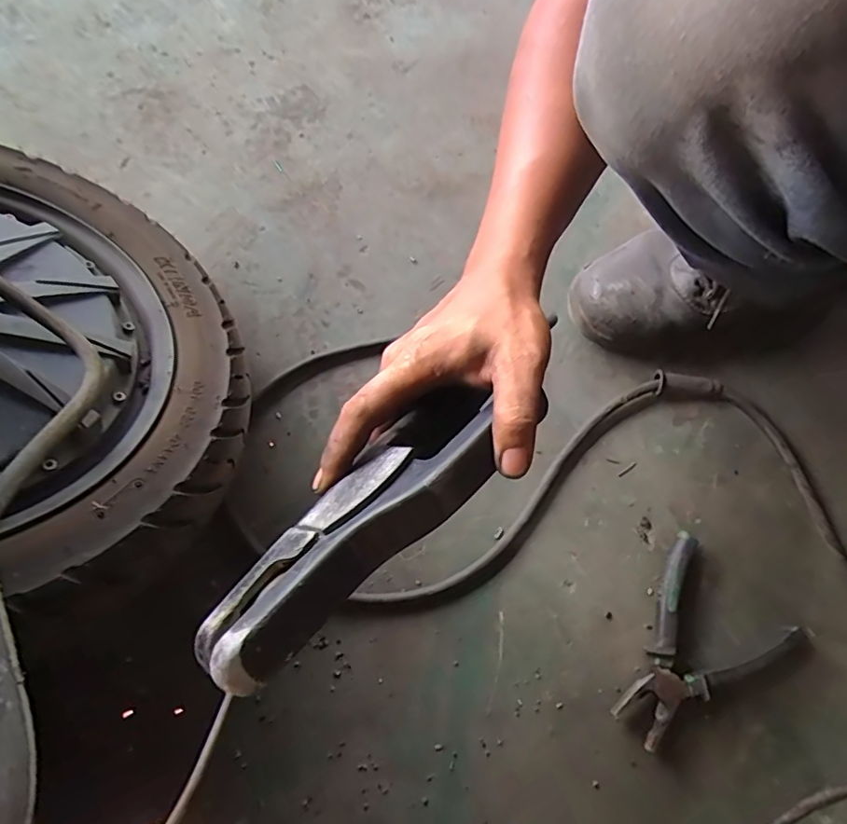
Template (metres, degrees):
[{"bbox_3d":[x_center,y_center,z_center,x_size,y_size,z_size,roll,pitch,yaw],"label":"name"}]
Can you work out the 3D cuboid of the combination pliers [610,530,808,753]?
[{"bbox_3d":[0.224,0.203,0.467,0.120,0.023,0.157,42,78,11],"label":"combination pliers"}]

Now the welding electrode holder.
[{"bbox_3d":[-0.027,0.051,0.262,0.054,0.034,0.175,41,61,11],"label":"welding electrode holder"}]

